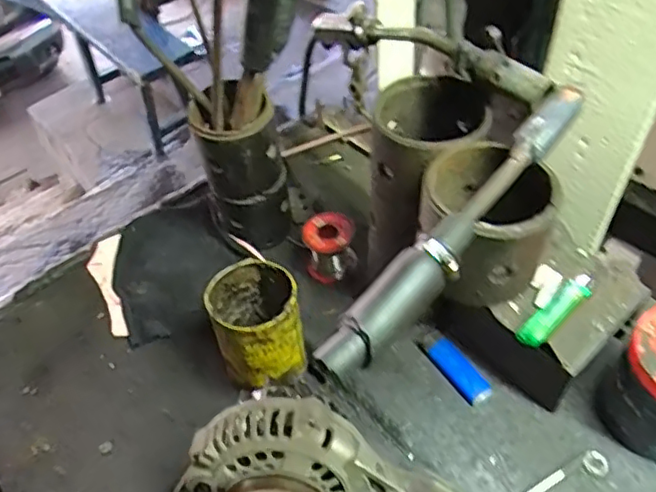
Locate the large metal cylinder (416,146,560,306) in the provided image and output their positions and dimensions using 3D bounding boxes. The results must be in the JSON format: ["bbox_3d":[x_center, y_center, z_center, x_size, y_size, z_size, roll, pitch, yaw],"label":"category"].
[{"bbox_3d":[0.108,-0.017,0.426,0.089,0.079,0.100,6,50,8],"label":"large metal cylinder"}]

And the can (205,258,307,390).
[{"bbox_3d":[-0.063,0.075,0.548,0.071,0.111,0.074,-1,50,2],"label":"can"}]

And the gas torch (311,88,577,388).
[{"bbox_3d":[0.086,-0.018,0.369,0.029,0.028,0.260,32,58,27],"label":"gas torch"}]

